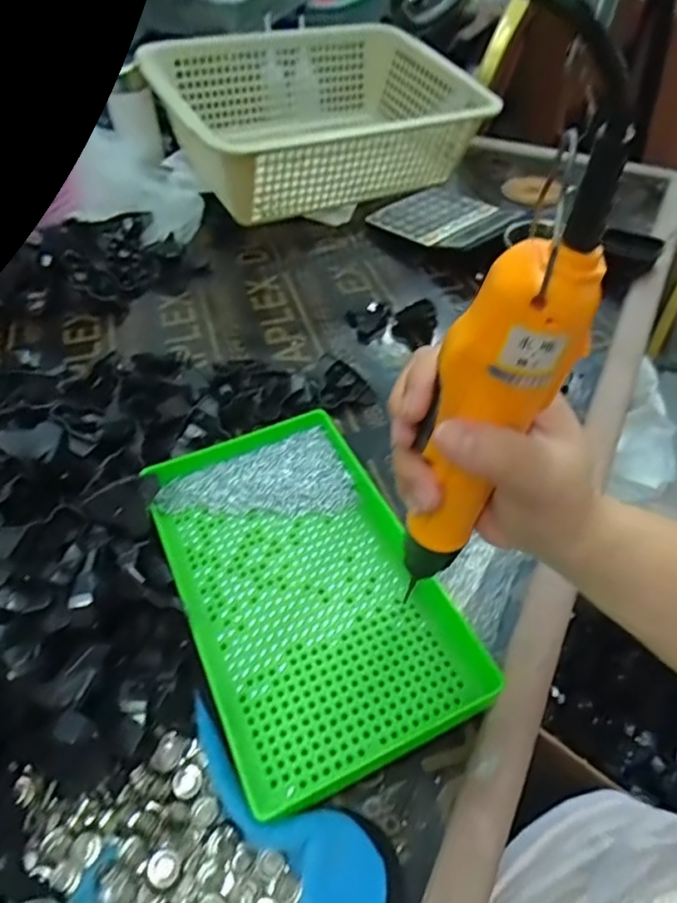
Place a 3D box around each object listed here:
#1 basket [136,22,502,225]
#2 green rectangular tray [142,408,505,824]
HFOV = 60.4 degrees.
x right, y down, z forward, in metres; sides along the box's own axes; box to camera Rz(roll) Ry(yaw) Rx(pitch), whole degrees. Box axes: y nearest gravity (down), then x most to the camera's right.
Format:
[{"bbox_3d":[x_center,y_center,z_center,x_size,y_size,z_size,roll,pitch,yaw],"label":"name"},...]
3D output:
[{"bbox_3d":[-0.023,-0.436,0.780,0.404,0.150,0.294,-17,52,-15],"label":"basket"},{"bbox_3d":[-0.025,0.080,0.384,0.152,0.025,0.238,-20,54,-18],"label":"green rectangular tray"}]

